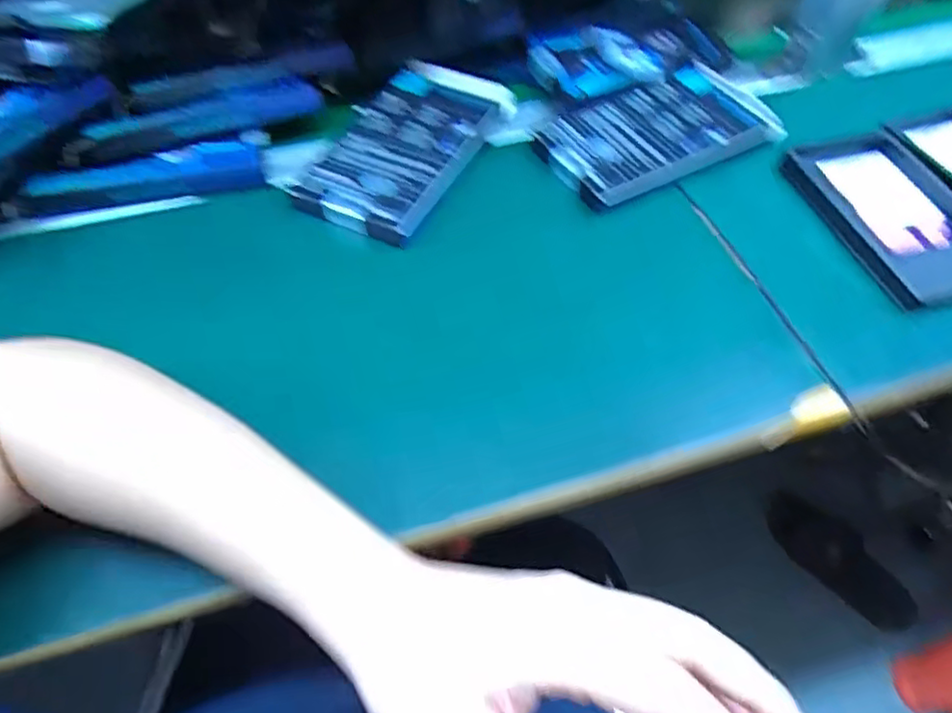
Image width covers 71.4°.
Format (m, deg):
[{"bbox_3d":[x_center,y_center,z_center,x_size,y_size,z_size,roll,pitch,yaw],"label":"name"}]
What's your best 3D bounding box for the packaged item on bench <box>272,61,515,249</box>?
[{"bbox_3d":[-0.052,-0.170,0.524,0.114,0.025,0.193,22,55,16],"label":"packaged item on bench"}]

